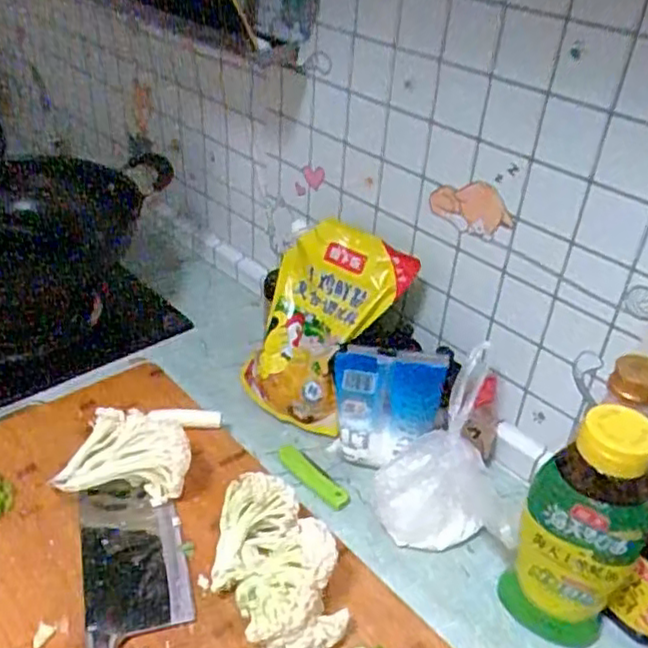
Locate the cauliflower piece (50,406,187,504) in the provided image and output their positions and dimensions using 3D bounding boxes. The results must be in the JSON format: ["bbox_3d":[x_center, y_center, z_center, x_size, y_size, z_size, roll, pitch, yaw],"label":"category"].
[{"bbox_3d":[-0.197,0.127,0.692,0.131,0.069,0.089,4,36,0],"label":"cauliflower piece"}]

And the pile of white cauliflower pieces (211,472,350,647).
[{"bbox_3d":[-0.050,0.198,0.591,0.089,0.078,0.178,-14,40,-24],"label":"pile of white cauliflower pieces"}]

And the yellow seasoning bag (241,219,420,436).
[{"bbox_3d":[-0.013,-0.005,0.811,0.175,0.236,0.038,33,9,35],"label":"yellow seasoning bag"}]

